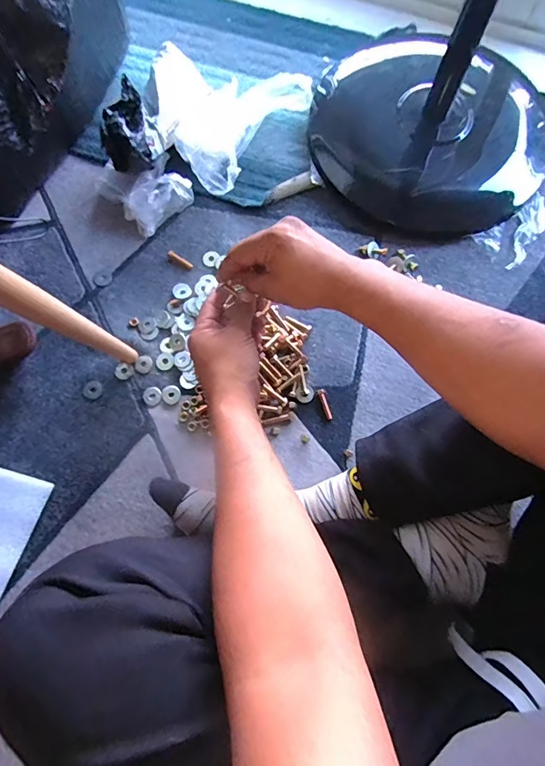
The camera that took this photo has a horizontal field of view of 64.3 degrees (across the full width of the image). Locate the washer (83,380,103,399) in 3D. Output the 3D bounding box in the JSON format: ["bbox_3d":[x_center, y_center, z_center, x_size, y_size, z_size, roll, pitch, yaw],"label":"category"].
[{"bbox_3d":[-0.247,0.009,0.596,0.026,0.004,0.024,0,76,0],"label":"washer"}]

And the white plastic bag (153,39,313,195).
[{"bbox_3d":[-0.081,-0.414,0.653,0.188,0.078,0.224,37,80,10],"label":"white plastic bag"}]

